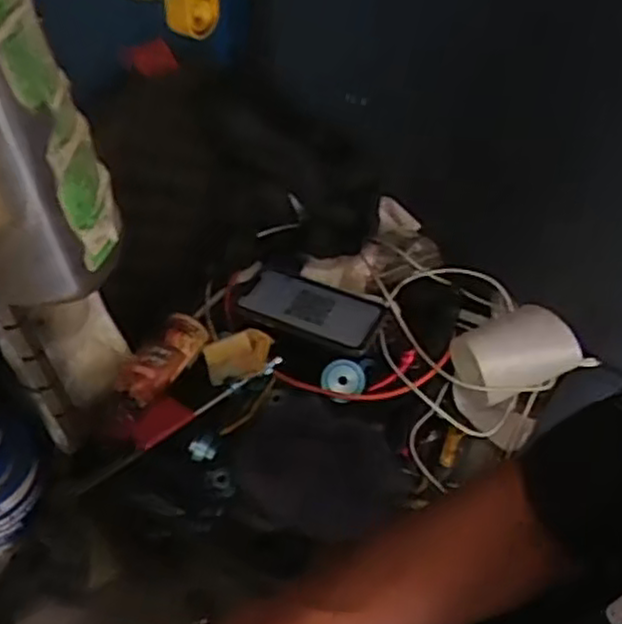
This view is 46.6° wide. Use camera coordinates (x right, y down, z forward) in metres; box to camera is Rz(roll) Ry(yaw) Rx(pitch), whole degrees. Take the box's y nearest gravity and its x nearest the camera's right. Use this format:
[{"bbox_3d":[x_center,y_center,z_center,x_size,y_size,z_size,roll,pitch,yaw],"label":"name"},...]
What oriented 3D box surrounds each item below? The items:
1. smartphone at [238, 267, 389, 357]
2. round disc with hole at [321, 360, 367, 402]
[{"bbox_3d":[-0.003,-0.004,0.745,0.146,0.010,0.082,21,51,16],"label":"smartphone"},{"bbox_3d":[0.031,0.065,0.698,0.039,0.006,0.039,1,74,-3],"label":"round disc with hole"}]

